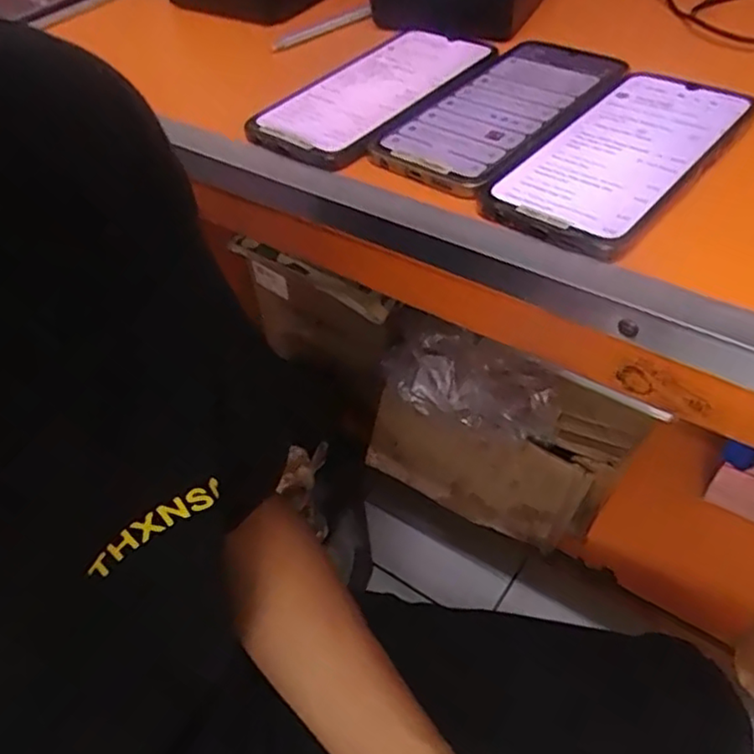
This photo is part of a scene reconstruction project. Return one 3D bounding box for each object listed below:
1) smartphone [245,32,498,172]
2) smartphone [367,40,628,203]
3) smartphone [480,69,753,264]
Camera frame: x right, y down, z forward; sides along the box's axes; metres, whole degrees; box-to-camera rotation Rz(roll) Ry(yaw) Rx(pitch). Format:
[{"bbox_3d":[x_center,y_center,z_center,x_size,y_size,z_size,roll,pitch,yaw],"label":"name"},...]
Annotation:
[{"bbox_3d":[-0.001,-0.182,0.422,0.091,0.011,0.164,25,54,27],"label":"smartphone"},{"bbox_3d":[0.074,-0.159,0.393,0.089,0.012,0.166,28,56,29],"label":"smartphone"},{"bbox_3d":[0.131,-0.119,0.352,0.084,0.012,0.168,30,56,30],"label":"smartphone"}]

